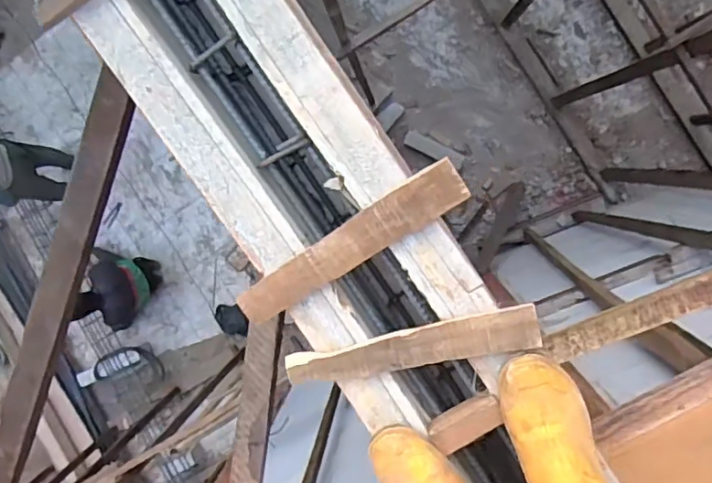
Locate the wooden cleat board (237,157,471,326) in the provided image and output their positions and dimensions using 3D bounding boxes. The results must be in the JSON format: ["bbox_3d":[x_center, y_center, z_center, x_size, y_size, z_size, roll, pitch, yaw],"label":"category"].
[{"bbox_3d":[-0.010,0.008,0.767,0.337,0.021,0.058,-33,93,8],"label":"wooden cleat board"}]

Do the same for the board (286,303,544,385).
[{"bbox_3d":[0.073,0.145,0.779,0.334,0.020,0.057,-13,96,7],"label":"board"}]

